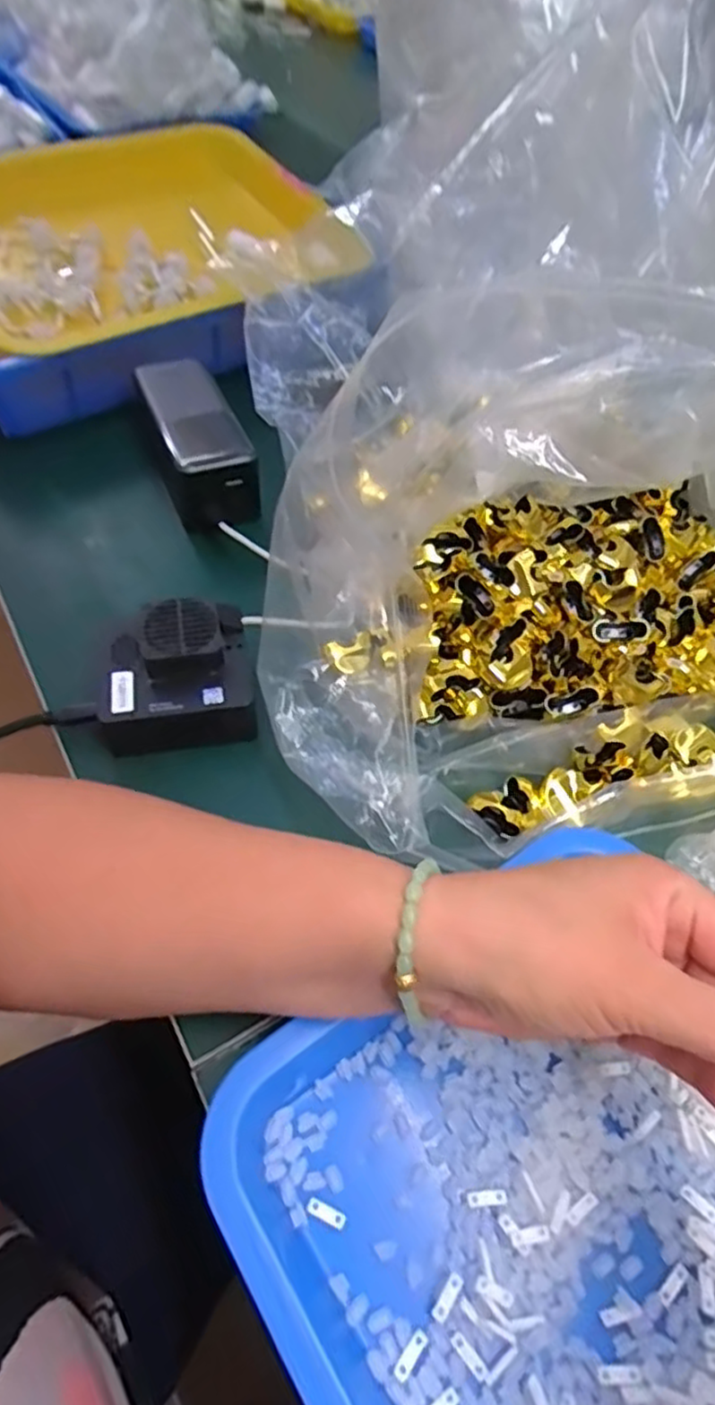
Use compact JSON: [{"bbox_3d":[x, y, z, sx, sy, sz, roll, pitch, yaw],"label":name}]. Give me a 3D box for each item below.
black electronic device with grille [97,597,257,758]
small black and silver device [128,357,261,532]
[{"bbox_3d":[-0.097,-0.014,0.371,0.078,0.049,0.067,-8,55,-10],"label":"black electronic device with grille"},{"bbox_3d":[-0.115,-0.183,0.488,0.059,0.051,0.133,-18,58,-16],"label":"small black and silver device"}]

